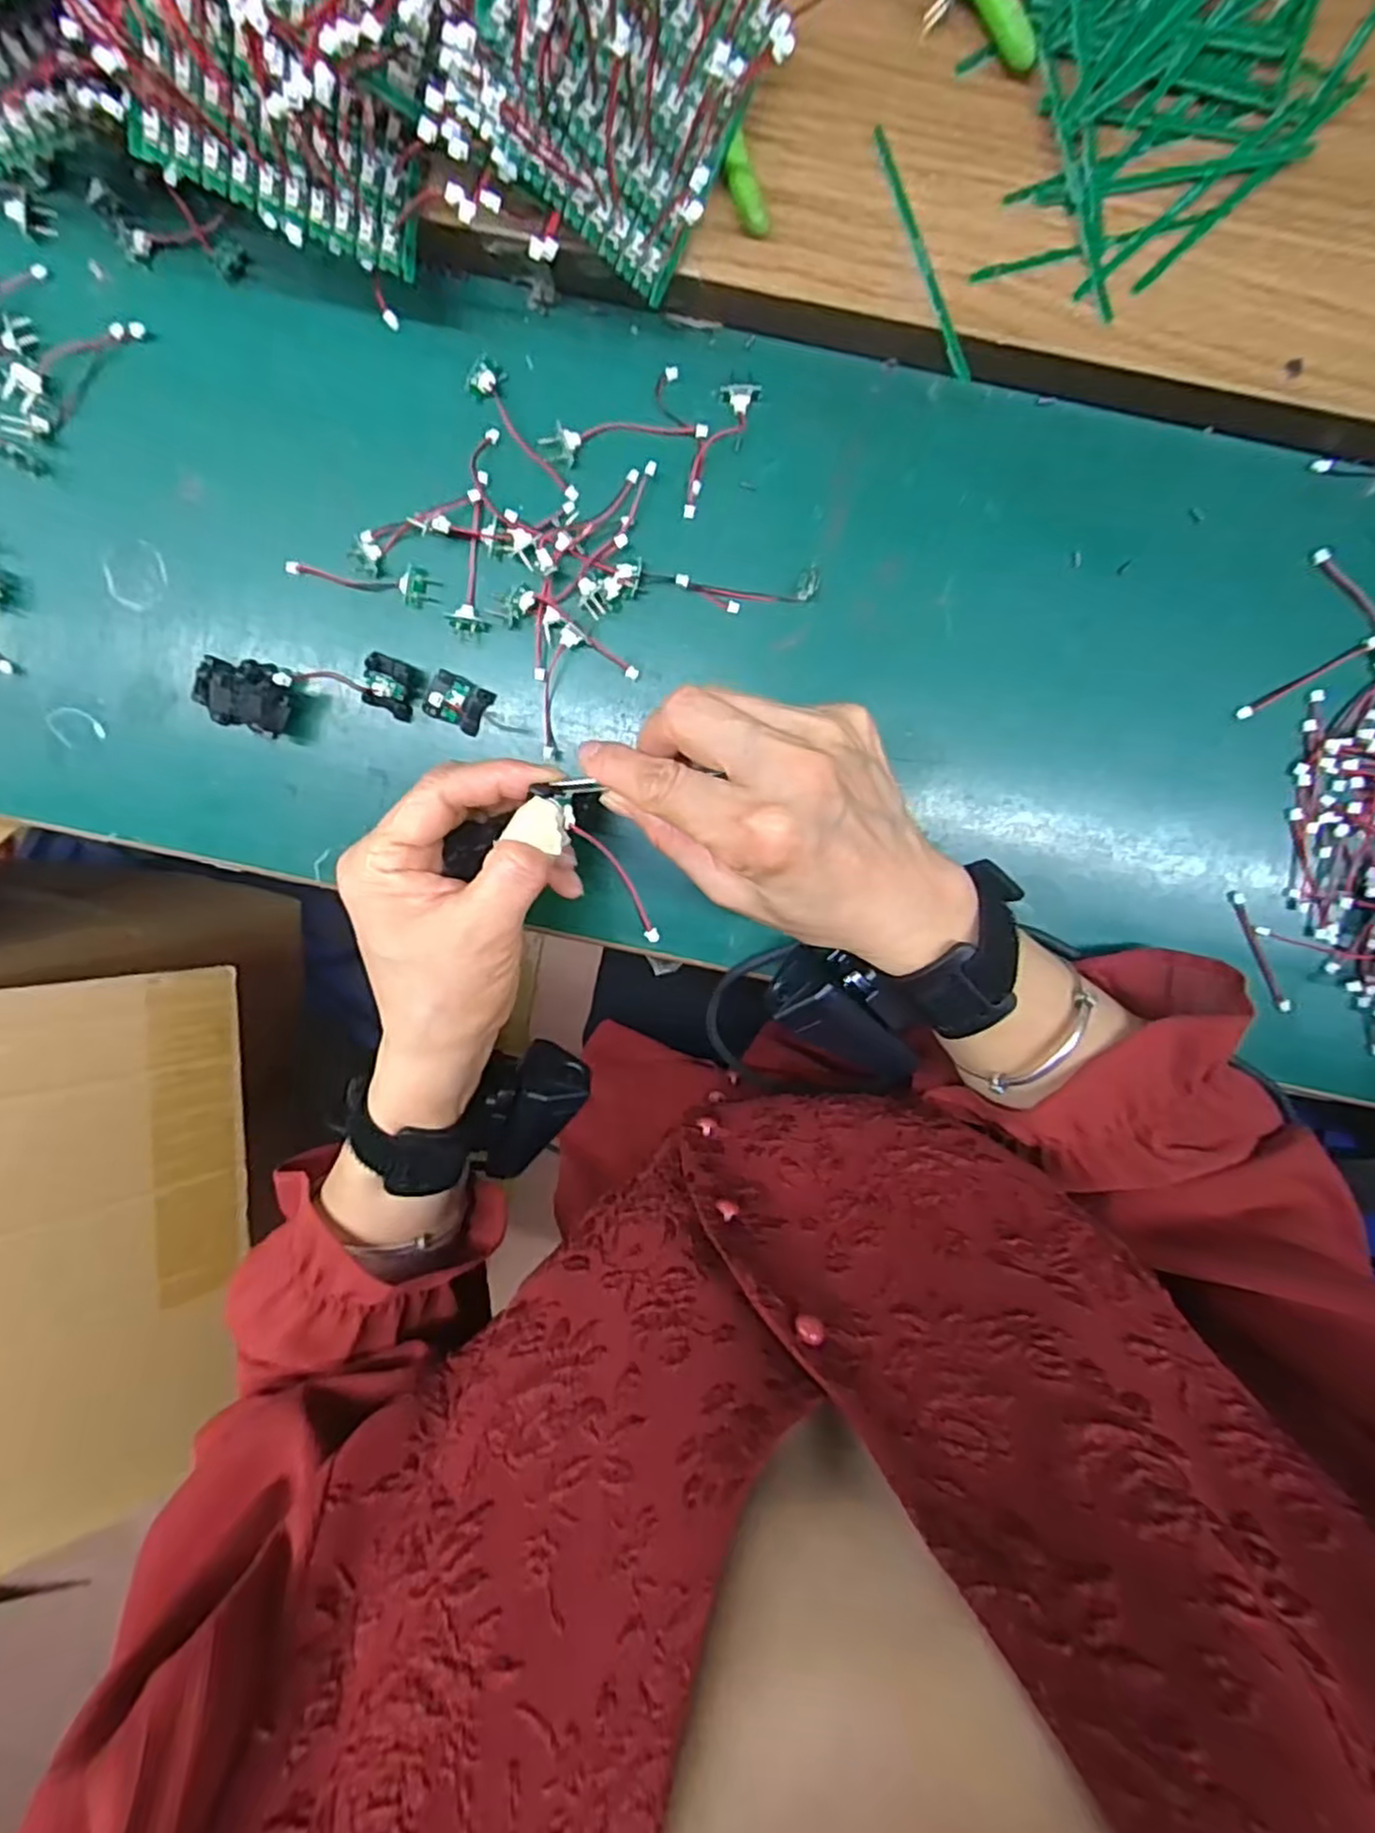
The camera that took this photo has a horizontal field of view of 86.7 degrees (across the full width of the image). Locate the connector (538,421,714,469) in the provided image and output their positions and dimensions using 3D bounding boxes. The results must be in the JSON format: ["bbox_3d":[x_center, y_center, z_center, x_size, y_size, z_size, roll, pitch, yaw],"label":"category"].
[{"bbox_3d":[-0.026,-0.191,0.294,0.067,0.004,0.015,2,100,1],"label":"connector"}]

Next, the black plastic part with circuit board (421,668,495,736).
[{"bbox_3d":[-0.100,-0.092,0.315,0.024,0.012,0.021,26,99,-1],"label":"black plastic part with circuit board"}]

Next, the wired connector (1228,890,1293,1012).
[{"bbox_3d":[0.252,0.016,0.319,0.006,0.006,0.061,-27,98,5],"label":"wired connector"}]

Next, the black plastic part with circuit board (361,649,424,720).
[{"bbox_3d":[-0.128,-0.099,0.315,0.021,0.011,0.023,23,99,0],"label":"black plastic part with circuit board"}]

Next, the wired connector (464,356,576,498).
[{"bbox_3d":[-0.066,-0.196,0.295,0.015,0.004,0.063,-38,95,8],"label":"wired connector"}]

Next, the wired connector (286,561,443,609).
[{"bbox_3d":[-0.138,-0.146,0.311,0.066,0.005,0.016,16,99,1],"label":"wired connector"}]

